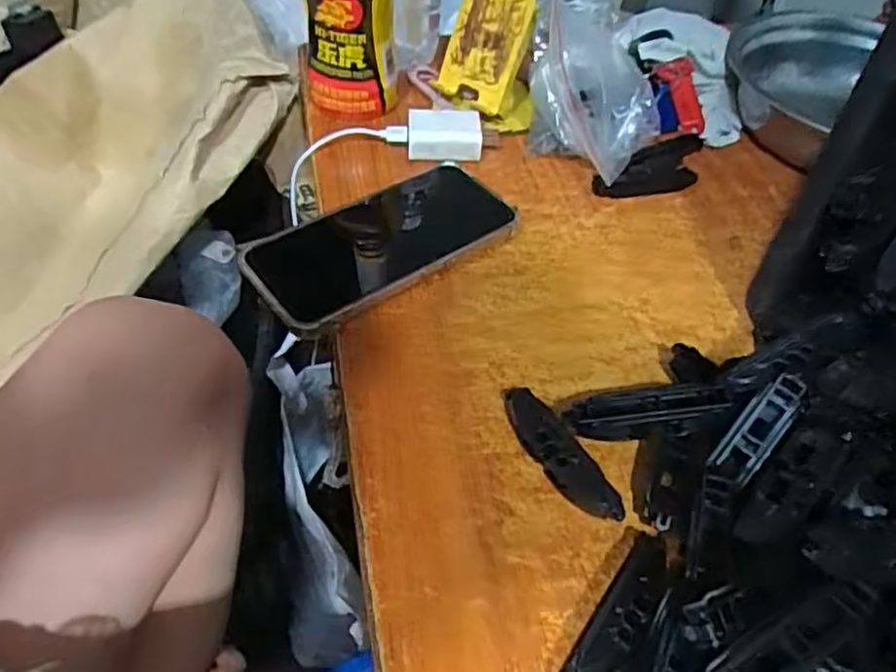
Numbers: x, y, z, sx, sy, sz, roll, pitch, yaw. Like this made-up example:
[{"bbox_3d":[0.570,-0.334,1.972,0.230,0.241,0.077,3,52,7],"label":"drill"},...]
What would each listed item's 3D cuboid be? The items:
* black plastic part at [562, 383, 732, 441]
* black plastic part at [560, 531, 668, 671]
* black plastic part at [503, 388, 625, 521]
[{"bbox_3d":[0.096,0.038,0.333,0.076,0.023,0.019,-11,48,7],"label":"black plastic part"},{"bbox_3d":[0.072,0.117,0.283,0.021,0.016,0.084,30,53,22],"label":"black plastic part"},{"bbox_3d":[0.052,0.057,0.334,0.020,0.019,0.081,-26,55,-24],"label":"black plastic part"}]

